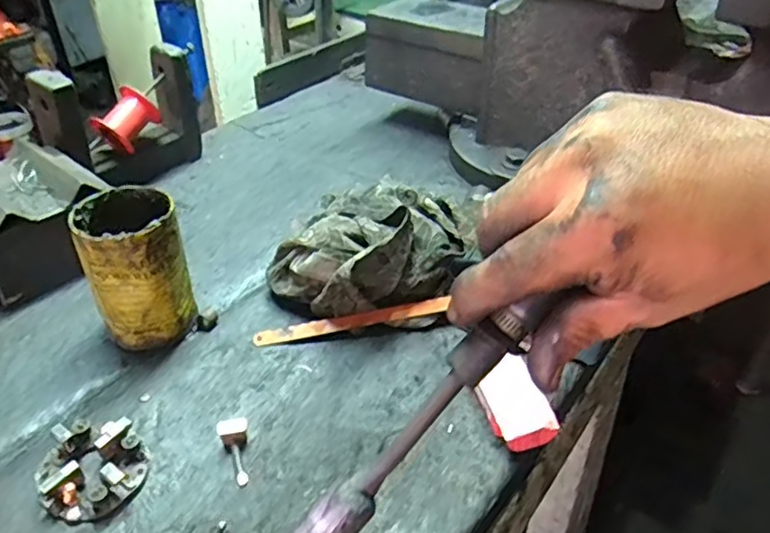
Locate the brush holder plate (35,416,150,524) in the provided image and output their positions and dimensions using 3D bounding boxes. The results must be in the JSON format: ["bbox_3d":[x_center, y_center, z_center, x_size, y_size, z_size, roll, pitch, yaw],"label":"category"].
[{"bbox_3d":[-0.200,0.133,0.420,0.066,0.028,0.063,0,37,0],"label":"brush holder plate"}]

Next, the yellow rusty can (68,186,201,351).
[{"bbox_3d":[-0.201,0.003,0.511,0.080,0.120,0.078,-12,39,-16],"label":"yellow rusty can"}]

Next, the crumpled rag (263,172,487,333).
[{"bbox_3d":[-0.008,-0.010,0.566,0.175,0.077,0.141,10,39,13],"label":"crumpled rag"}]

